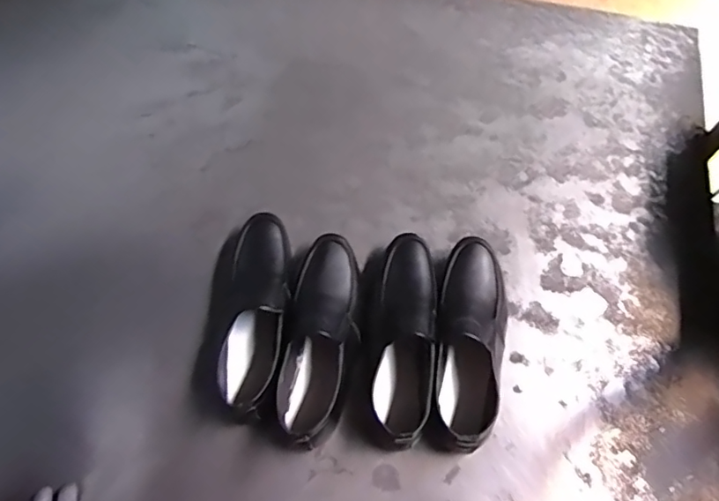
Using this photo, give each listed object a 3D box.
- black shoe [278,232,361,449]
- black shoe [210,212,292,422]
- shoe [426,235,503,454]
[{"bbox_3d":[-0.048,0.113,0.722,0.095,0.081,0.277,9,65,3],"label":"black shoe"},{"bbox_3d":[-0.148,0.085,0.733,0.103,0.075,0.278,3,64,0],"label":"black shoe"},{"bbox_3d":[0.149,0.118,0.717,0.094,0.089,0.287,9,65,3],"label":"shoe"}]

